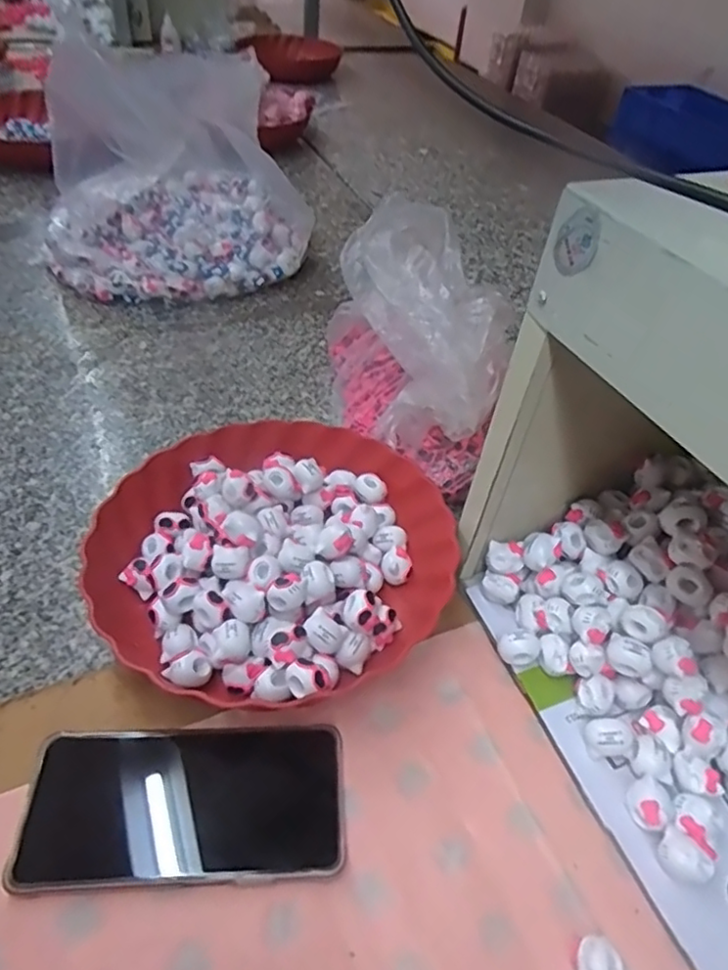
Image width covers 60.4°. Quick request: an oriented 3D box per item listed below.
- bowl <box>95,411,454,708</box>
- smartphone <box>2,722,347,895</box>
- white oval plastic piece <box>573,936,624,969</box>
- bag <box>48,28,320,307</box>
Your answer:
[{"bbox_3d":[-0.061,0.043,0.442,0.234,0.050,0.221,3,45,-3],"label":"bowl"},{"bbox_3d":[-0.093,0.168,0.332,0.164,0.012,0.078,0,46,-6],"label":"smartphone"},{"bbox_3d":[0.110,0.228,0.295,0.019,0.016,0.024,-4,46,-10],"label":"white oval plastic piece"},{"bbox_3d":[-0.199,-0.326,0.682,0.265,0.225,0.149,-29,55,-30],"label":"bag"}]

